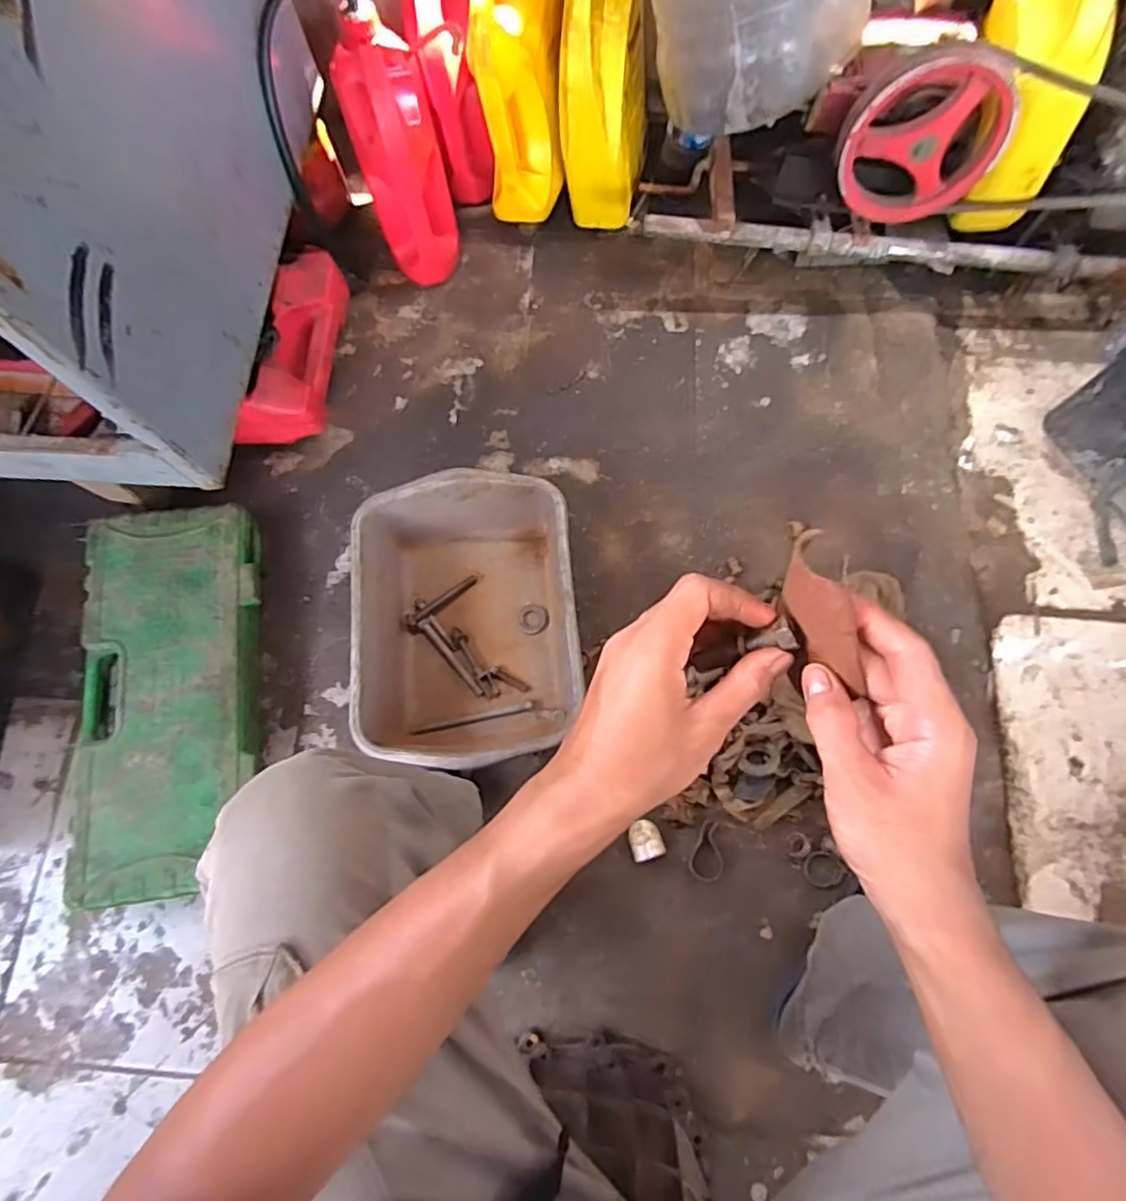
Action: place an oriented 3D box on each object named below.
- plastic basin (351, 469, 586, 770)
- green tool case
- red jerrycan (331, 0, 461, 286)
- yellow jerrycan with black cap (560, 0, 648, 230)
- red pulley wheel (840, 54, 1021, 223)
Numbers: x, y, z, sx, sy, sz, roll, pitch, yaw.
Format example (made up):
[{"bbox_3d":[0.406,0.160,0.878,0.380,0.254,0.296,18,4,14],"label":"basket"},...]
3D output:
[{"bbox_3d":[-0.118,0.019,0.796,0.259,0.123,0.333,-5,73,0],"label":"plastic basin"},{"bbox_3d":[-0.486,0.113,0.788,0.201,0.068,0.466,-8,73,-1],"label":"green tool case"},{"bbox_3d":[-0.231,-0.626,0.916,0.116,0.294,0.165,-13,73,-2],"label":"red jerrycan"},{"bbox_3d":[0.067,-0.736,0.928,0.117,0.314,0.181,6,73,4],"label":"yellow jerrycan with black cap"},{"bbox_3d":[0.436,-0.557,0.772,0.187,0.178,0.039,3,73,3],"label":"red pulley wheel"}]

